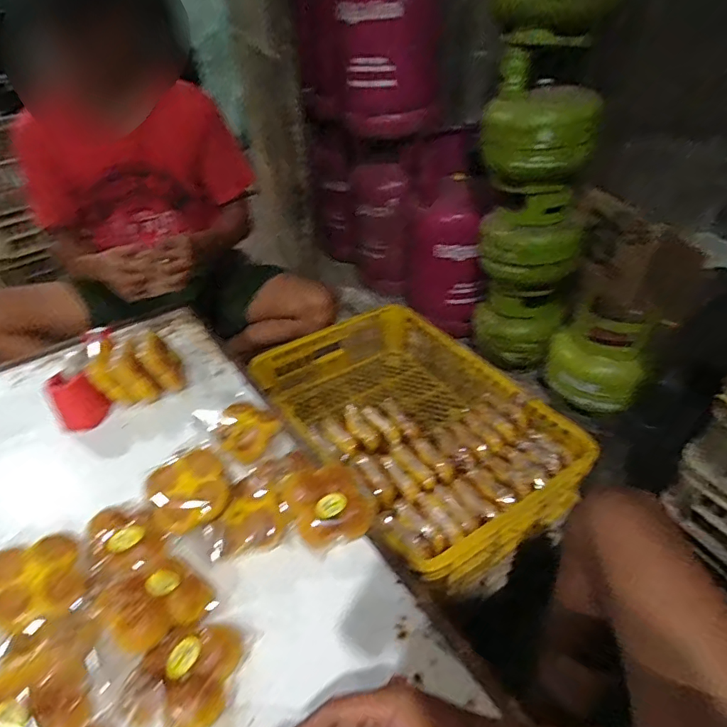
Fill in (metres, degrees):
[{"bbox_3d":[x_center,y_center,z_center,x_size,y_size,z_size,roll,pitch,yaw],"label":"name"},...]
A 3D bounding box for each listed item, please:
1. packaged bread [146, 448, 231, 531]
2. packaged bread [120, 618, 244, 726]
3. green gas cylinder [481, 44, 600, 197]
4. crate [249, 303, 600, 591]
[{"bbox_3d":[-0.251,0.183,0.718,0.111,0.033,0.119,-1,39,1],"label":"packaged bread"},{"bbox_3d":[-0.210,0.361,0.589,0.111,0.043,0.123,6,39,9],"label":"packaged bread"},{"bbox_3d":[0.400,-0.534,1.146,0.249,0.265,0.281,7,39,10],"label":"green gas cylinder"},{"bbox_3d":[0.077,0.122,1.018,0.423,0.150,0.625,-22,43,-24],"label":"crate"}]

